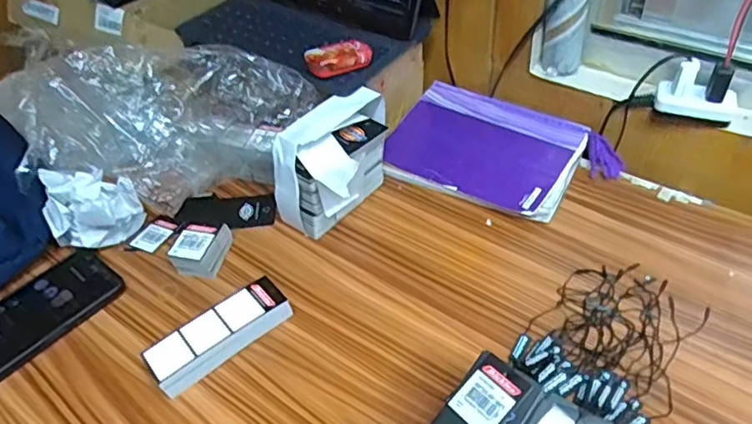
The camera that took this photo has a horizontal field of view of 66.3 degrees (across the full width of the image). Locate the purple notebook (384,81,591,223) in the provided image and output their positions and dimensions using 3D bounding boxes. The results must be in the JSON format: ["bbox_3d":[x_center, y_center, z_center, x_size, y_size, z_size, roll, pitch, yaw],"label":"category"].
[{"bbox_3d":[0.120,-0.072,0.648,0.201,0.031,0.154,20,49,25],"label":"purple notebook"}]

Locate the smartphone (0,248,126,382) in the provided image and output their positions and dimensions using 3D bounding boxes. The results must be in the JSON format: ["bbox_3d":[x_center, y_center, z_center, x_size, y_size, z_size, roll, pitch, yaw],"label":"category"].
[{"bbox_3d":[-0.319,0.099,0.520,0.085,0.015,0.169,29,53,31],"label":"smartphone"}]

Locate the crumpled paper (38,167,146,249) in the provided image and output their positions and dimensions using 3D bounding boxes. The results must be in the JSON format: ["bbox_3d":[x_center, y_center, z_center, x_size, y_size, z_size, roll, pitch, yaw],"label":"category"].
[{"bbox_3d":[-0.283,-0.004,0.571,0.080,0.085,0.085,-33,49,-26],"label":"crumpled paper"}]

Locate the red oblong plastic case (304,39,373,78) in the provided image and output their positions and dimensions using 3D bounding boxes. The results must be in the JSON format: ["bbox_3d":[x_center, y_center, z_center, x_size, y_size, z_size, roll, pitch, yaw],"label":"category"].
[{"bbox_3d":[-0.039,-0.161,0.607,0.068,0.022,0.037,-14,44,-9],"label":"red oblong plastic case"}]

